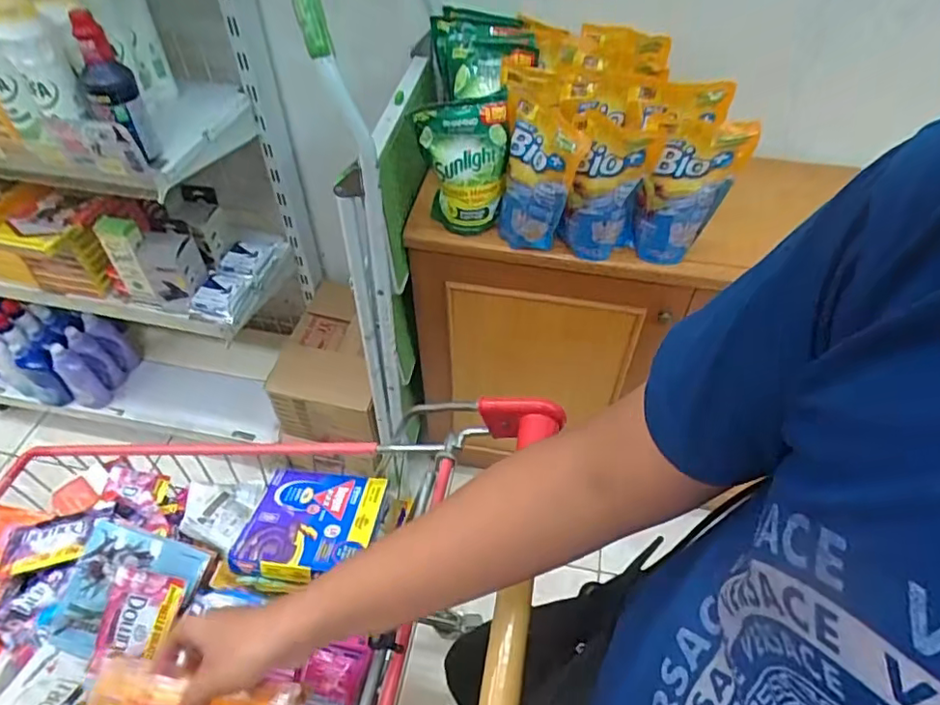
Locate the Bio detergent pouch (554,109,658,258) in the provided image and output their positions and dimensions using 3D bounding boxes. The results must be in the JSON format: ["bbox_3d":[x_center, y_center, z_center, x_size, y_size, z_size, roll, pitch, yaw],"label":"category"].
[{"bbox_3d":[0.202,-0.247,0.884,0.107,0.205,0.076,13,53,11],"label":"Bio detergent pouch"}]

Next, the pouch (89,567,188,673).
[{"bbox_3d":[-0.352,0.285,0.613,0.073,0.014,0.101,14,74,-2],"label":"pouch"}]

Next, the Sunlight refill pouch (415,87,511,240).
[{"bbox_3d":[-0.010,-0.287,0.907,0.131,0.217,0.048,4,51,4],"label":"Sunlight refill pouch"}]

